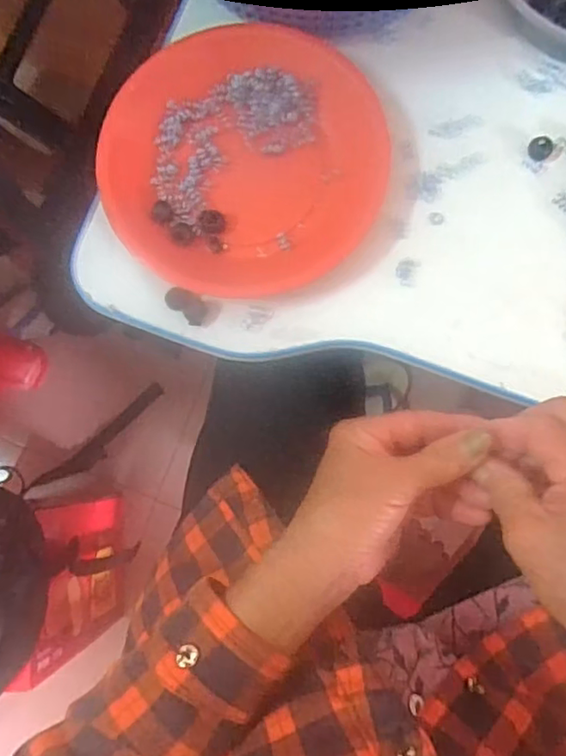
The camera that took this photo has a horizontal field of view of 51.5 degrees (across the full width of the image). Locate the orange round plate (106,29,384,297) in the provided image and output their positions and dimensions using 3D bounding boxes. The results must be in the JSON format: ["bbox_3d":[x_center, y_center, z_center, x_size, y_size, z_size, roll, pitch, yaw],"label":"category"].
[{"bbox_3d":[-0.026,-0.154,0.409,0.189,0.027,0.189,-1,82,4],"label":"orange round plate"}]

